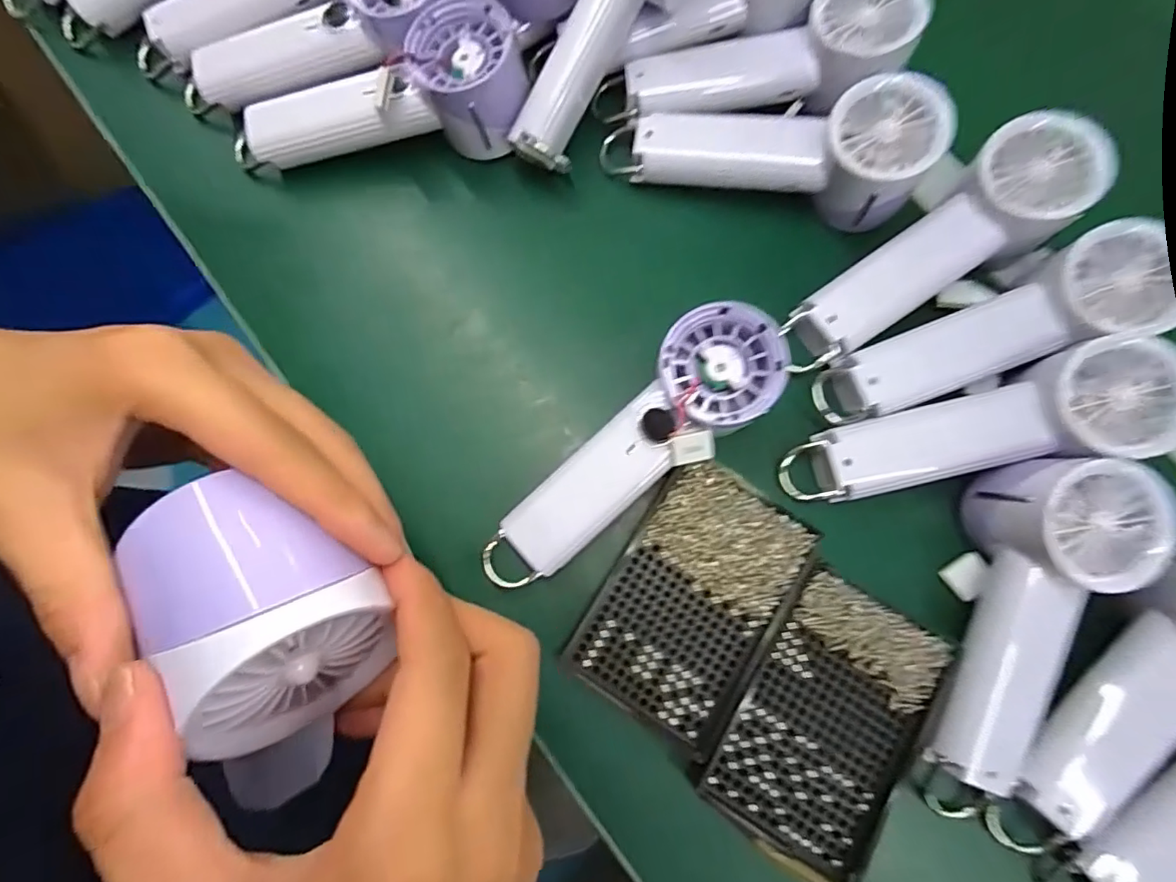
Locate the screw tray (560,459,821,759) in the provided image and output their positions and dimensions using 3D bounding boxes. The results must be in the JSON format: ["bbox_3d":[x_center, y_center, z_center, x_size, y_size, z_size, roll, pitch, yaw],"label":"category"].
[{"bbox_3d":[0.056,0.086,0.304,0.086,0.010,0.137,32,81,7],"label":"screw tray"}]

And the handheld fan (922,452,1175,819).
[{"bbox_3d":[0.217,0.095,0.276,0.077,0.046,0.190,32,81,7],"label":"handheld fan"}]

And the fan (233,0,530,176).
[{"bbox_3d":[-0.136,-0.219,0.346,0.193,0.053,0.065,-5,78,0],"label":"fan"}]

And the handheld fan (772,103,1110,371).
[{"bbox_3d":[0.202,-0.111,0.332,0.200,0.048,0.063,-36,80,9],"label":"handheld fan"}]

